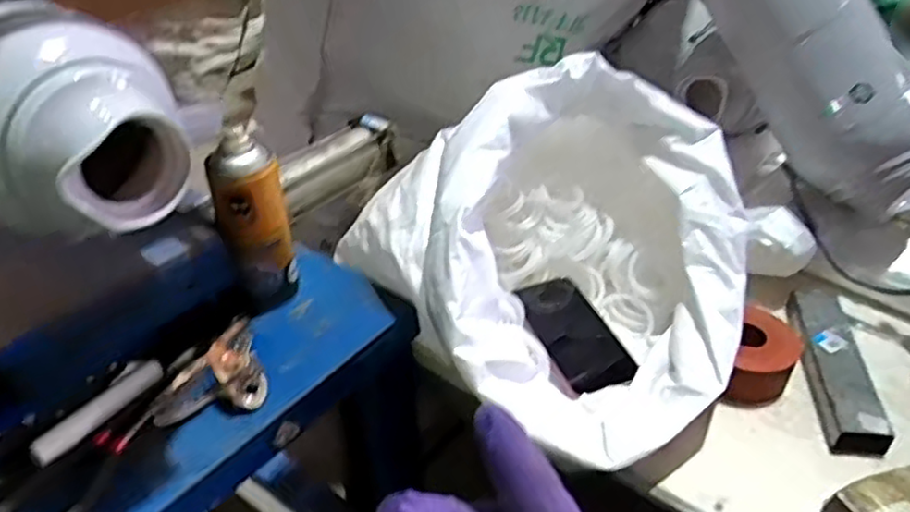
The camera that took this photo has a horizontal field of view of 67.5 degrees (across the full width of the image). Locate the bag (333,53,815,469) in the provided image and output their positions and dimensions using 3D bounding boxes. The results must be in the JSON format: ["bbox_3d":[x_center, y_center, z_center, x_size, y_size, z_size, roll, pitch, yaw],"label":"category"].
[{"bbox_3d":[0.123,-0.014,0.668,0.351,0.217,0.357,-18,40,-23],"label":"bag"}]

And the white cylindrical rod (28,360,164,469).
[{"bbox_3d":[-0.300,0.130,0.577,0.023,0.013,0.116,21,42,26],"label":"white cylindrical rod"}]

